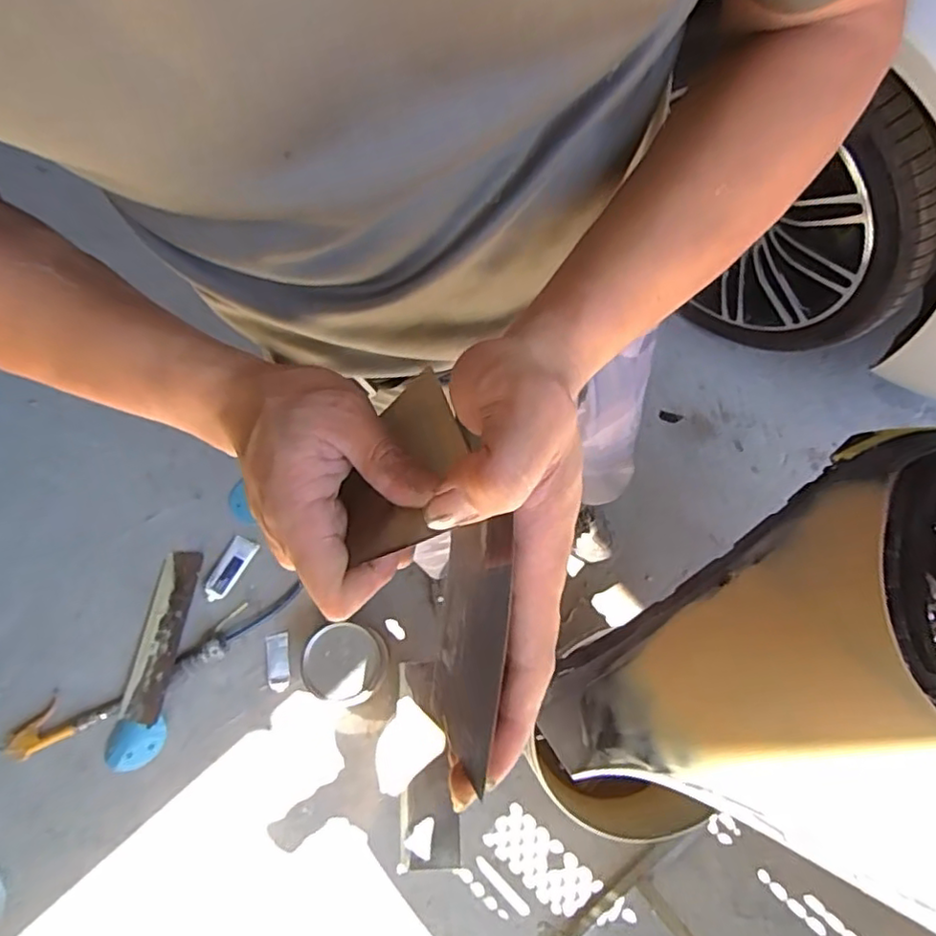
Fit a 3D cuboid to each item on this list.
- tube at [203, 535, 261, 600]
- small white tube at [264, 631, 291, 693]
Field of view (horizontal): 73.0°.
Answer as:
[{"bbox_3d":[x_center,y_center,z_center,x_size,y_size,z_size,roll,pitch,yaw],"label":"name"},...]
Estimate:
[{"bbox_3d":[-0.497,0.212,1.324,0.055,0.024,0.138,27,70,10],"label":"tube"},{"bbox_3d":[-0.381,0.389,1.268,0.046,0.021,0.110,-8,68,-4],"label":"small white tube"}]

